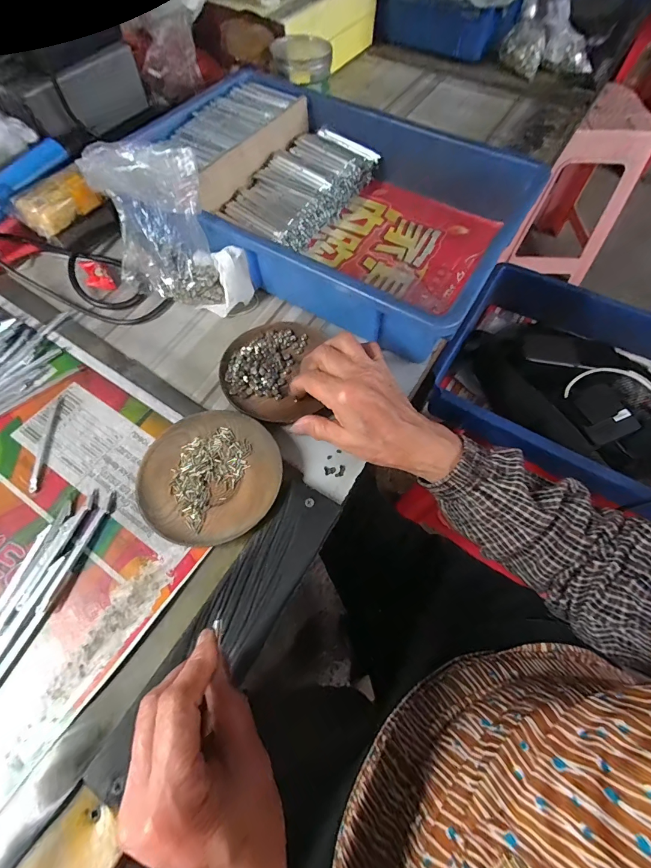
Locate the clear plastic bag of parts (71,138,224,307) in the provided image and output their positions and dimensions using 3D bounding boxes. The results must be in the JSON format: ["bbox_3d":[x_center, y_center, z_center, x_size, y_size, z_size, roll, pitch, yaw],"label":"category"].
[{"bbox_3d":[-0.170,-0.204,0.383,0.120,0.132,0.054,21,64,9],"label":"clear plastic bag of parts"}]

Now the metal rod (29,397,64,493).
[{"bbox_3d":[-0.251,0.007,0.342,0.008,0.004,0.093,-2,63,-3],"label":"metal rod"}]

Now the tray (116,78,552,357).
[{"bbox_3d":[-0.003,-0.279,0.449,0.426,0.085,0.304,28,65,12],"label":"tray"}]

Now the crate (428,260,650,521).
[{"bbox_3d":[0.395,-0.050,0.529,0.428,0.096,0.304,28,66,13],"label":"crate"}]

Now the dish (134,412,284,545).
[{"bbox_3d":[-0.096,0.034,0.322,0.115,0.017,0.111,1,63,-2],"label":"dish"}]

